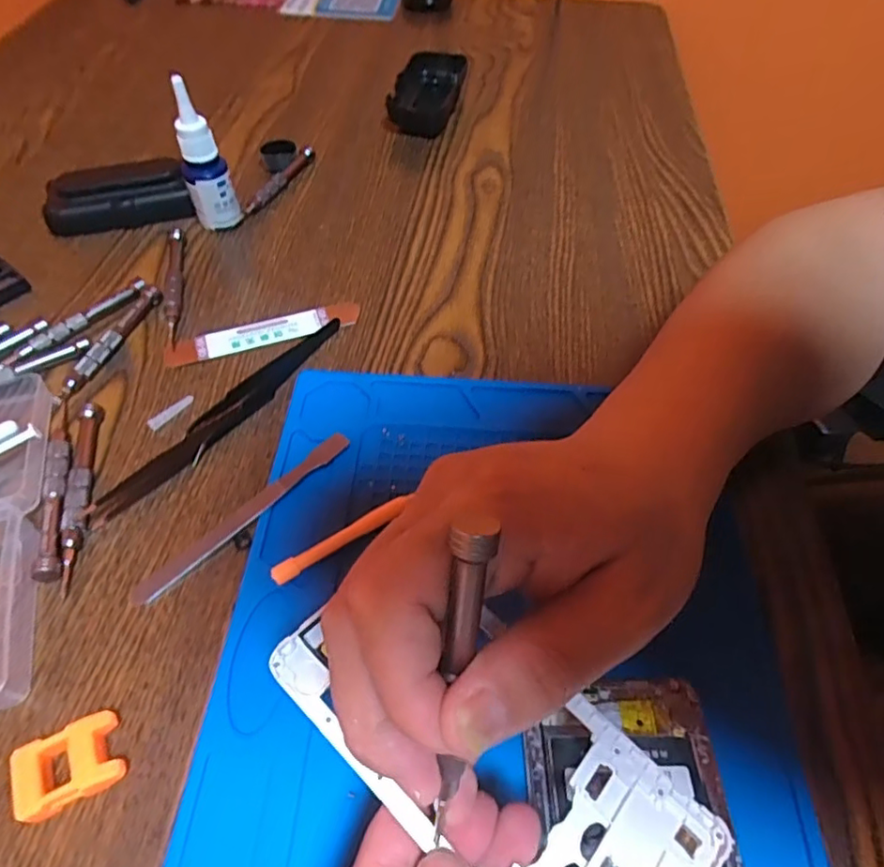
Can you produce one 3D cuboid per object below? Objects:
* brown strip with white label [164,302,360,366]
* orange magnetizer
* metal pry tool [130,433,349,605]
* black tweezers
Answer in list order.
[{"bbox_3d":[-0.108,-0.062,0.358,0.116,0.004,0.020,-17,56,-13],"label":"brown strip with white label"},{"bbox_3d":[-0.136,0.123,0.217,0.034,0.013,0.027,-25,58,-18],"label":"orange magnetizer"},{"bbox_3d":[-0.093,0.038,0.283,0.011,0.005,0.119,39,62,24],"label":"metal pry tool"},{"bbox_3d":[-0.114,-0.013,0.318,0.016,0.009,0.169,29,59,19],"label":"black tweezers"}]

